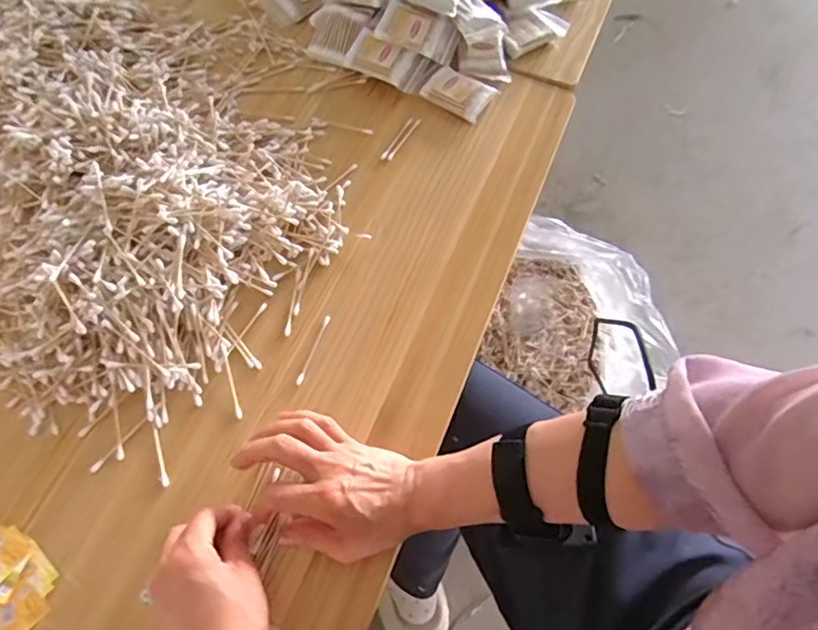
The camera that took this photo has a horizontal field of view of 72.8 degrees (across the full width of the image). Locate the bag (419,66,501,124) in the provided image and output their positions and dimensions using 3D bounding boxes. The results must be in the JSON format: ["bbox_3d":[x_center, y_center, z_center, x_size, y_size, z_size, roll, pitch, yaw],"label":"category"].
[{"bbox_3d":[0.065,-0.278,0.687,0.078,0.020,0.062,30,66,11],"label":"bag"}]

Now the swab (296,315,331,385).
[{"bbox_3d":[-0.091,0.032,0.528,0.006,0.004,0.074,18,64,5],"label":"swab"}]

